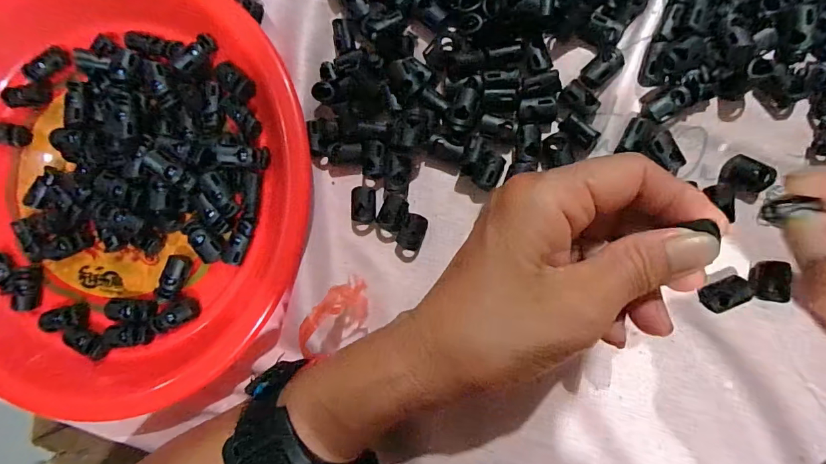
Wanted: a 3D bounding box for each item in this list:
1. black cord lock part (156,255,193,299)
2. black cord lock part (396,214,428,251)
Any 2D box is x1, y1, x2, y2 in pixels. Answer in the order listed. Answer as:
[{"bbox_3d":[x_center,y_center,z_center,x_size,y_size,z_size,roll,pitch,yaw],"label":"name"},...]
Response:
[{"bbox_3d":[-0.142,0.027,0.246,0.011,0.005,0.028,25,91,9],"label":"black cord lock part"},{"bbox_3d":[0.000,0.000,0.231,0.013,0.011,0.019,25,91,9],"label":"black cord lock part"}]

